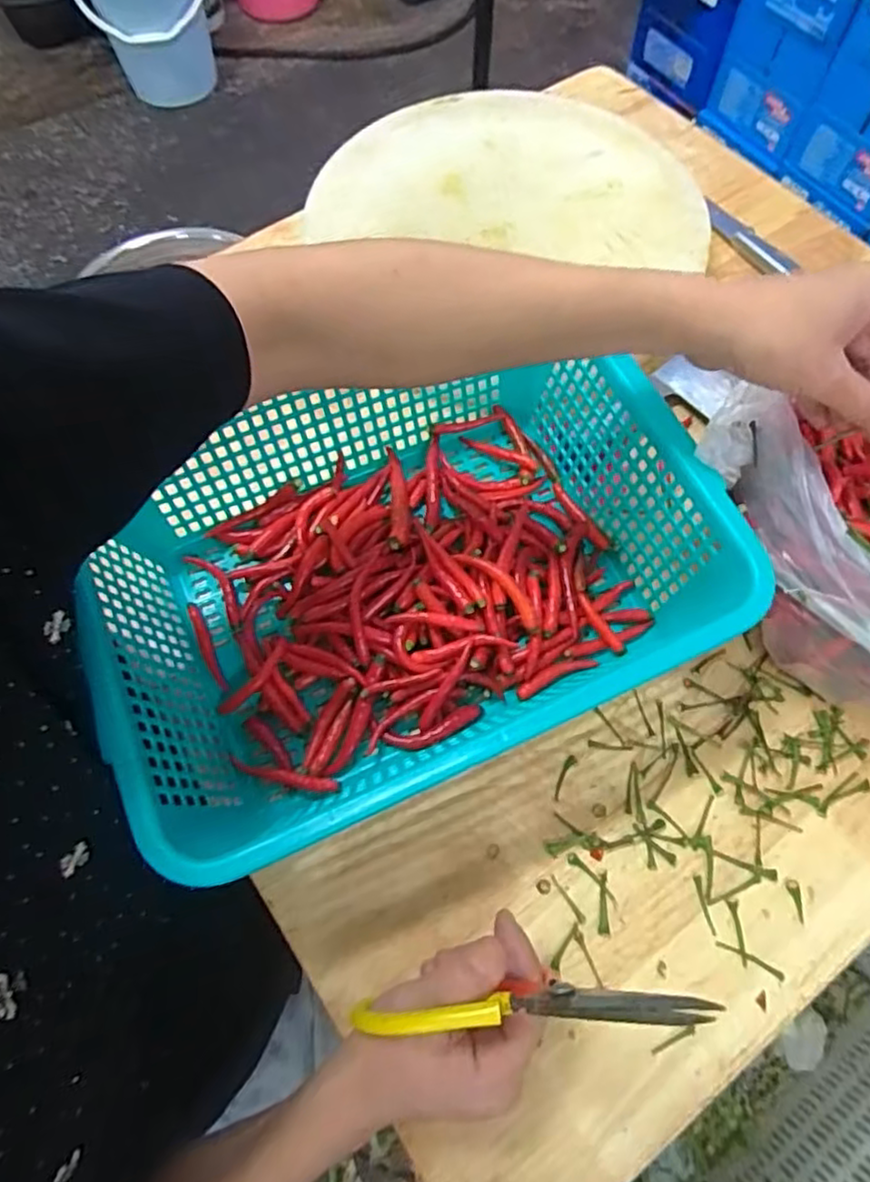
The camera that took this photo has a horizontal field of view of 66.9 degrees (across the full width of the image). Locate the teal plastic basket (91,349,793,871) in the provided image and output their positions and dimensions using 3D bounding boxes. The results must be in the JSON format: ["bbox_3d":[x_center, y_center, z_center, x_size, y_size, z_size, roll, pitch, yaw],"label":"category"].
[{"bbox_3d":[-0.022,-0.014,0.451,0.373,0.117,0.283,-24,68,-9],"label":"teal plastic basket"}]

